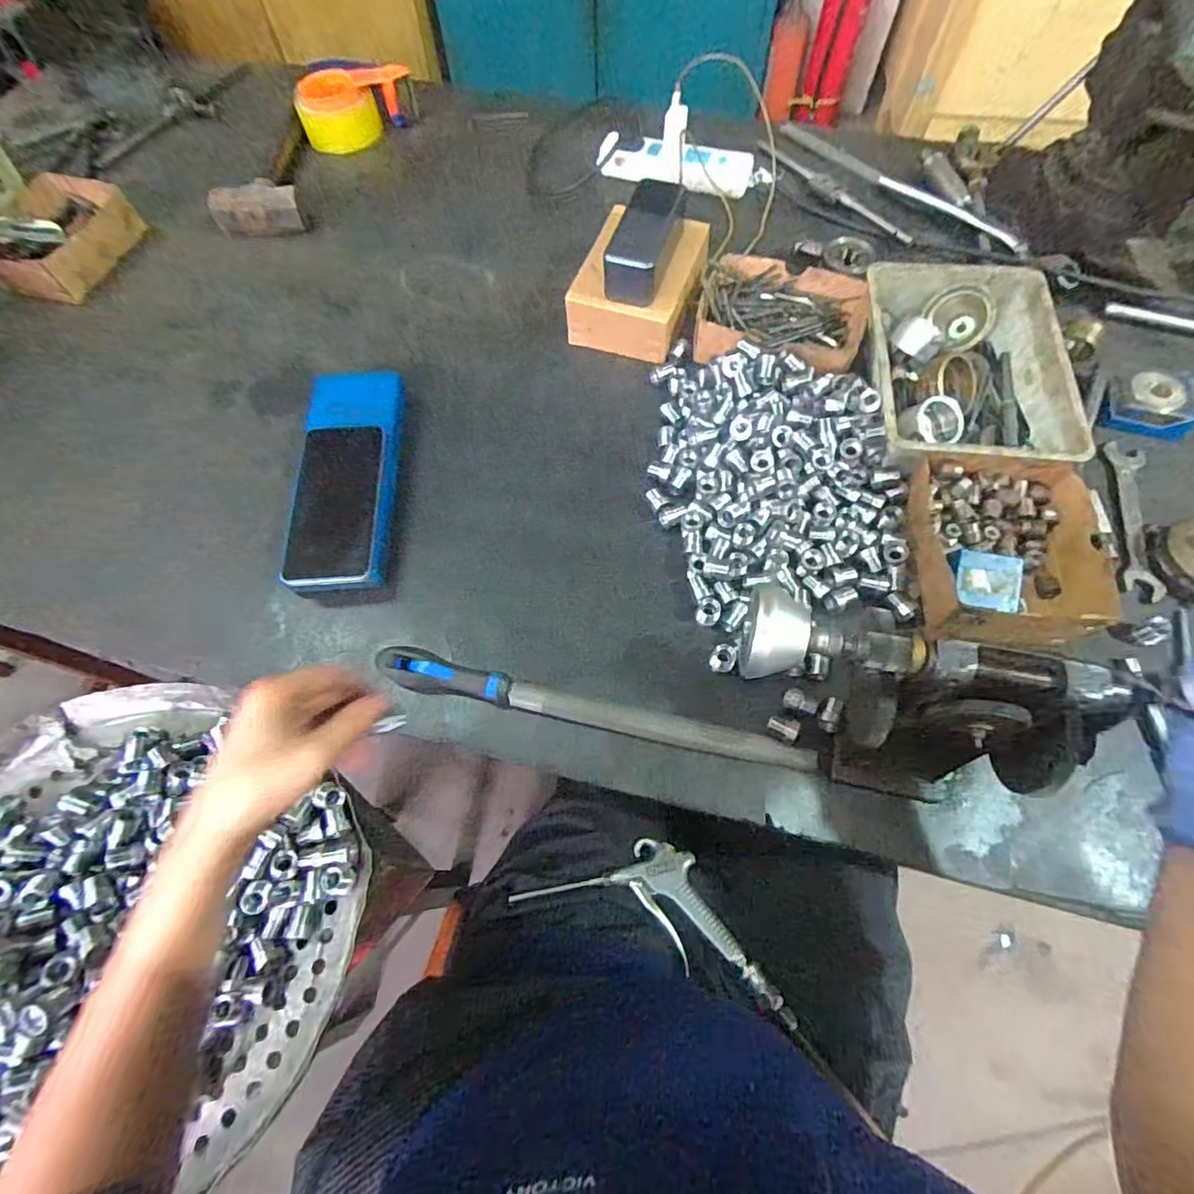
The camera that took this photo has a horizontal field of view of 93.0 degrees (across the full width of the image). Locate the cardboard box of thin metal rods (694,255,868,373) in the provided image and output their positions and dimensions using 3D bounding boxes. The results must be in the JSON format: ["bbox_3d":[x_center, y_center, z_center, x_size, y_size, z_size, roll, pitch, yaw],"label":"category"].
[{"bbox_3d":[0.204,-0.308,0.621,0.183,0.040,0.143,14,65,8],"label":"cardboard box of thin metal rods"}]

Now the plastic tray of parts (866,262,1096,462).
[{"bbox_3d":[0.359,-0.223,0.572,0.170,0.071,0.246,5,64,4],"label":"plastic tray of parts"}]

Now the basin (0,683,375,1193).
[{"bbox_3d":[-0.366,0.256,0.425,0.352,0.059,0.381,-1,64,1],"label":"basin"}]

